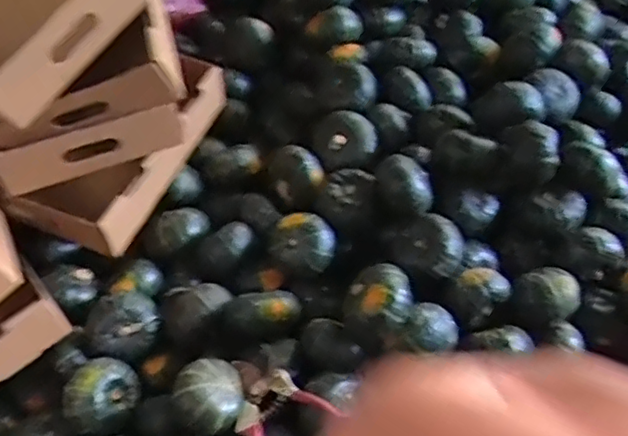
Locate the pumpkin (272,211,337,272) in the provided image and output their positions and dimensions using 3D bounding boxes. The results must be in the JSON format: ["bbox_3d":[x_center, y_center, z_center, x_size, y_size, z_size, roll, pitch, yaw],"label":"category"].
[{"bbox_3d":[-0.014,0.035,0.935,0.070,0.064,0.089,-29,48,-34],"label":"pumpkin"}]

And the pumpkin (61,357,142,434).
[{"bbox_3d":[-0.283,0.229,0.848,0.093,0.075,0.078,-13,41,-20],"label":"pumpkin"}]

